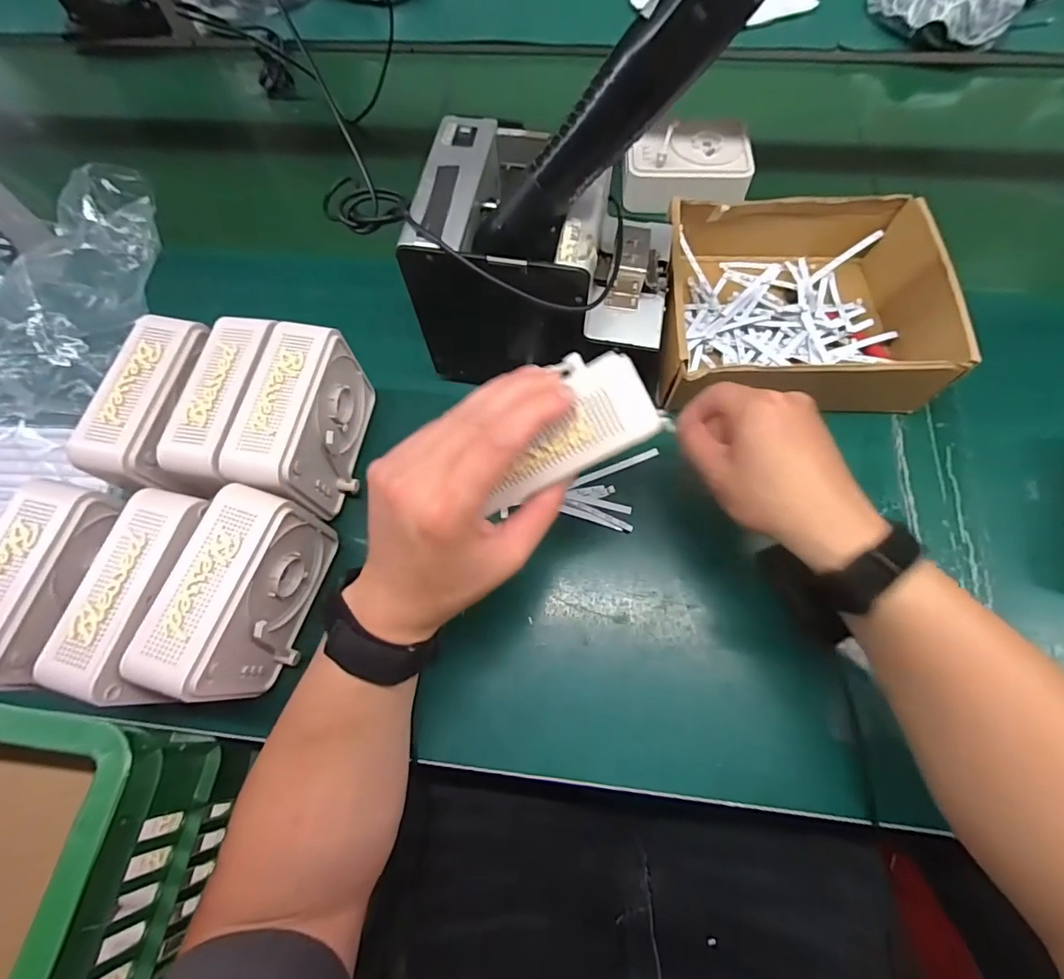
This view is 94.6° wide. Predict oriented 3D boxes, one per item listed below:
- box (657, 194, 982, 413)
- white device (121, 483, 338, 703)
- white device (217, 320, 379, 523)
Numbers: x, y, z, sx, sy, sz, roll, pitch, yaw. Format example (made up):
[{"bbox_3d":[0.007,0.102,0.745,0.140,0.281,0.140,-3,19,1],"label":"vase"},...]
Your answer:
[{"bbox_3d":[0.217,-0.159,0.413,0.212,0.067,0.178,0,72,2],"label":"box"},{"bbox_3d":[-0.189,0.071,0.329,0.054,0.092,0.126,13,70,7],"label":"white device"},{"bbox_3d":[-0.168,-0.047,0.373,0.053,0.092,0.125,5,69,4],"label":"white device"}]

